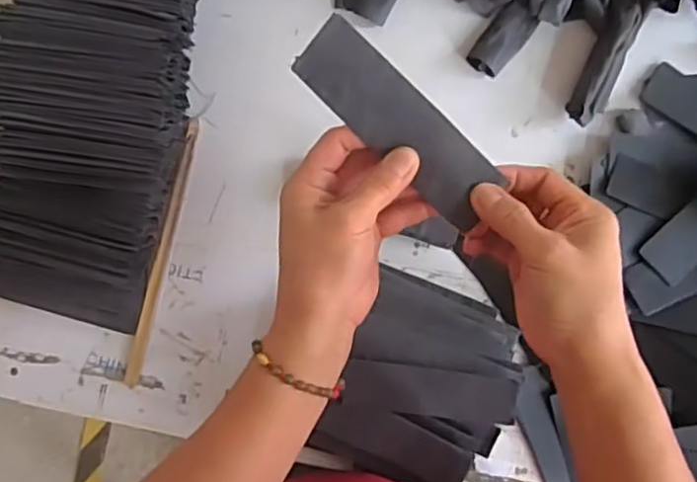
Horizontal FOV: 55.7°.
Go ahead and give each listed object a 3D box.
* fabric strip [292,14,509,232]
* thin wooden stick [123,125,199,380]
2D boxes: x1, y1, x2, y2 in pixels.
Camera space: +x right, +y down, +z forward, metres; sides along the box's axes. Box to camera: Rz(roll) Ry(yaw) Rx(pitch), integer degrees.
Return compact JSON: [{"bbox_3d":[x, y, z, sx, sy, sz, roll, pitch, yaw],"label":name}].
[{"bbox_3d":[0.031,-0.072,0.406,0.143,0.005,0.043,42,102,-7],"label":"fabric strip"},{"bbox_3d":[-0.186,0.011,0.664,0.015,0.007,0.269,13,89,3],"label":"thin wooden stick"}]

